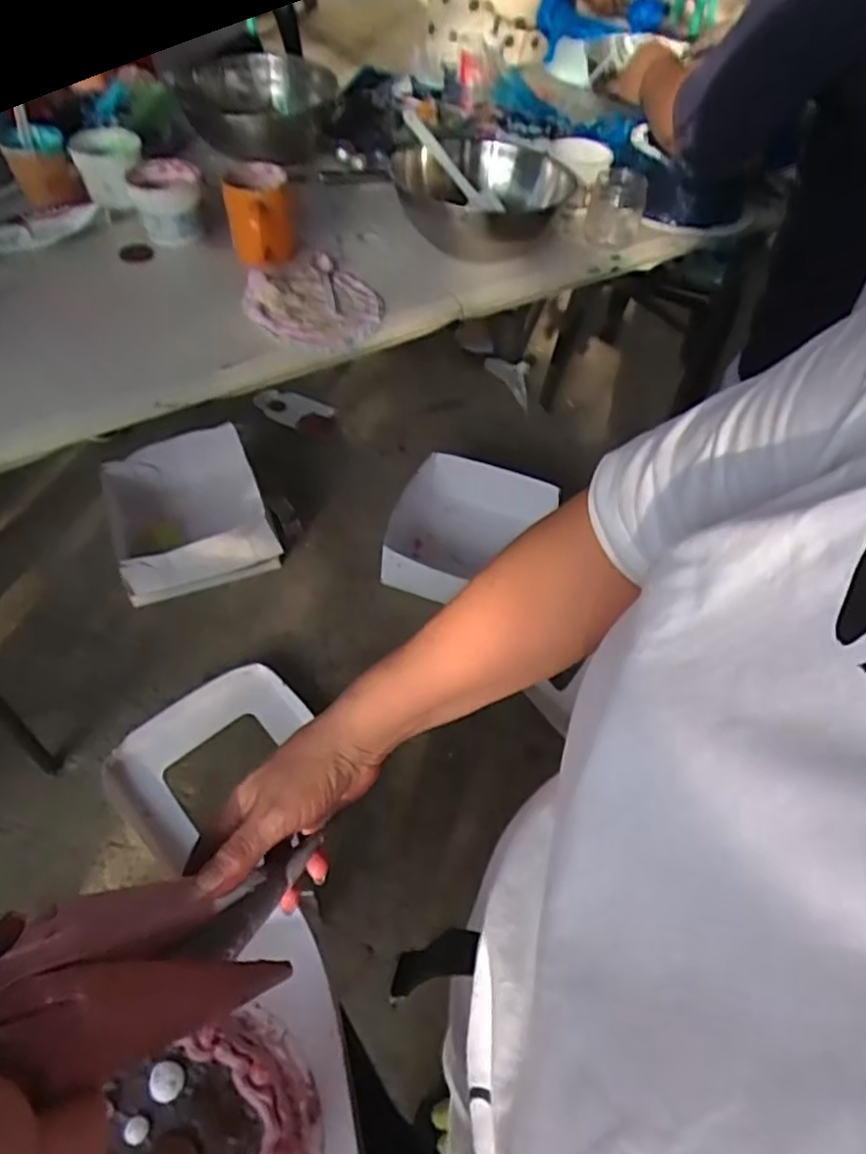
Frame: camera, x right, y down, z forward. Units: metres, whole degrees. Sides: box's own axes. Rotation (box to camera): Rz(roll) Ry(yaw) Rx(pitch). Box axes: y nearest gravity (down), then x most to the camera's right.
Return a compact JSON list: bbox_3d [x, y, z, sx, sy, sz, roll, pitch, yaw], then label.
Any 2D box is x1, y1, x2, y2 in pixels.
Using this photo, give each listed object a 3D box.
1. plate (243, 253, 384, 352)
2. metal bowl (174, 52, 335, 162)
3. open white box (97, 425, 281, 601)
[{"bbox_3d":[-0.146,-0.334,0.848,0.151,0.027,0.163,3,51,-3],"label":"plate"},{"bbox_3d":[-0.266,-0.755,1.131,0.211,0.091,0.244,-3,51,-1],"label":"metal bowl"},{"bbox_3d":[-0.517,-0.142,1.501,0.338,0.177,0.323,-22,54,-15],"label":"open white box"}]

